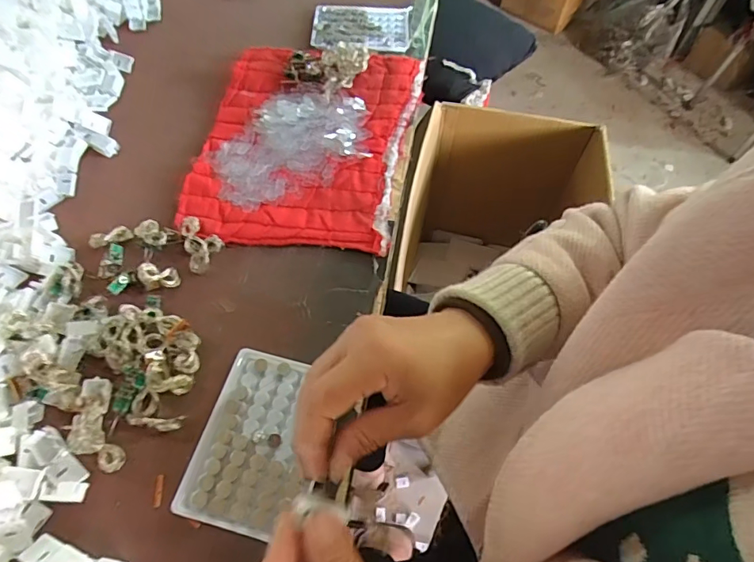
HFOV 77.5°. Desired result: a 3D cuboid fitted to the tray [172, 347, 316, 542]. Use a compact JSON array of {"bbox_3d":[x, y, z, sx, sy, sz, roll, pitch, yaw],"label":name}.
[{"bbox_3d":[-0.092,0.121,0.366,0.087,0.010,0.129,14,60,5],"label":"tray"}]

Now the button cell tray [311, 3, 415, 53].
[{"bbox_3d":[-0.021,-0.348,0.645,0.132,0.012,0.101,2,60,-2],"label":"button cell tray"}]

